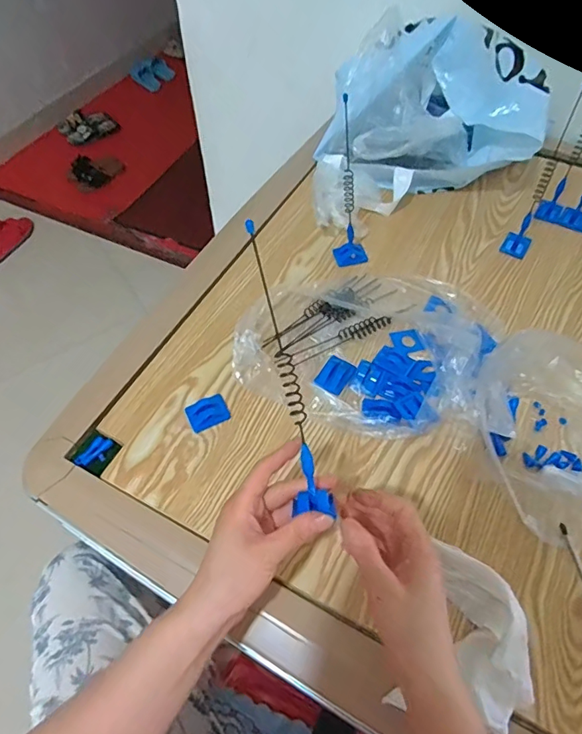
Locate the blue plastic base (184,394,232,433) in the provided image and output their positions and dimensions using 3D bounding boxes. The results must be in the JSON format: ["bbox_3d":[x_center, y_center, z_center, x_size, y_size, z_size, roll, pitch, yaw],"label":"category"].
[{"bbox_3d":[-0.092,0.052,0.534,0.044,0.010,0.034,-25,58,-16],"label":"blue plastic base"}]

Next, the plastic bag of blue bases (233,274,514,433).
[{"bbox_3d":[0.092,-0.051,0.567,0.269,0.071,0.254,22,58,16],"label":"plastic bag of blue bases"}]

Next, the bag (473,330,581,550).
[{"bbox_3d":[0.269,0.056,0.482,0.171,0.088,0.207,18,57,13],"label":"bag"}]

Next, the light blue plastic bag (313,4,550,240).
[{"bbox_3d":[0.203,-0.338,0.695,0.318,0.177,0.265,2,55,3],"label":"light blue plastic bag"}]

